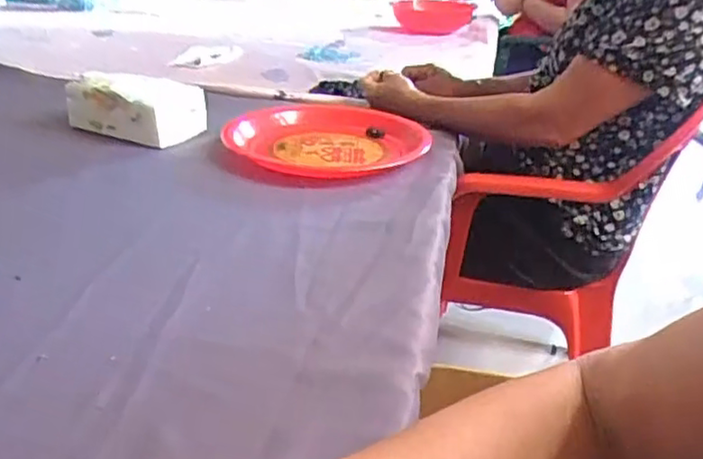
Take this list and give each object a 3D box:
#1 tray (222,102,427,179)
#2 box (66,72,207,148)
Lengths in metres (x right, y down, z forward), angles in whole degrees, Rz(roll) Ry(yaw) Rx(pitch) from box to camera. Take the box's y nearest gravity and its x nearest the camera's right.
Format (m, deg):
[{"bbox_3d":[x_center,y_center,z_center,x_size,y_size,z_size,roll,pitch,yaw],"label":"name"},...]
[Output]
[{"bbox_3d":[-0.036,-0.125,0.829,0.237,0.029,0.232,2,26,-1],"label":"tray"},{"bbox_3d":[-0.271,-0.160,0.840,0.164,0.066,0.092,15,29,24],"label":"box"}]

